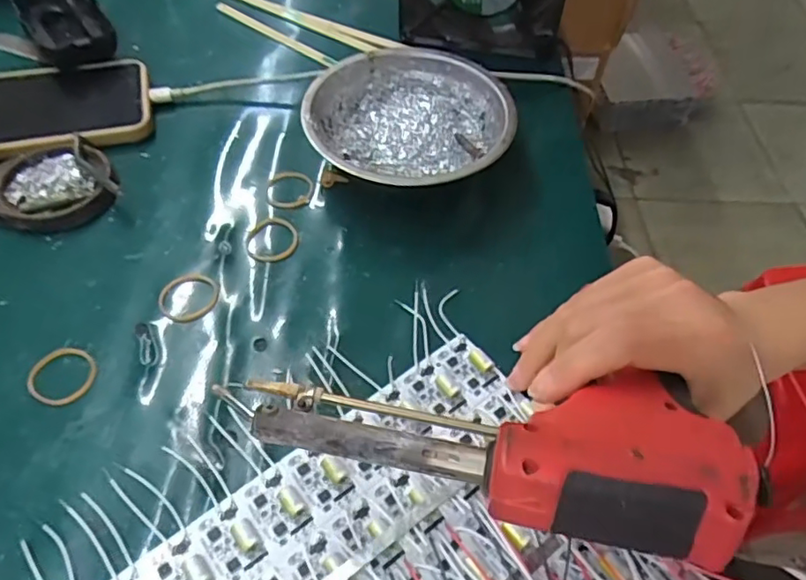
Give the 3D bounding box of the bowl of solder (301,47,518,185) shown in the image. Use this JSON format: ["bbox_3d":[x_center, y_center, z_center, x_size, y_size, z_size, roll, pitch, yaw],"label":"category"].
[{"bbox_3d":[0.004,-0.102,0.377,0.123,0.042,0.124,2,55,-3],"label":"bowl of solder"}]

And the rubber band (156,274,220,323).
[{"bbox_3d":[-0.116,0.005,0.325,0.032,0.005,0.030,2,55,-3],"label":"rubber band"}]

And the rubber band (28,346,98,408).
[{"bbox_3d":[-0.169,0.042,0.297,0.031,0.004,0.030,2,55,-3],"label":"rubber band"}]

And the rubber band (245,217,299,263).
[{"bbox_3d":[-0.076,-0.030,0.351,0.029,0.004,0.034,16,56,7],"label":"rubber band"}]

